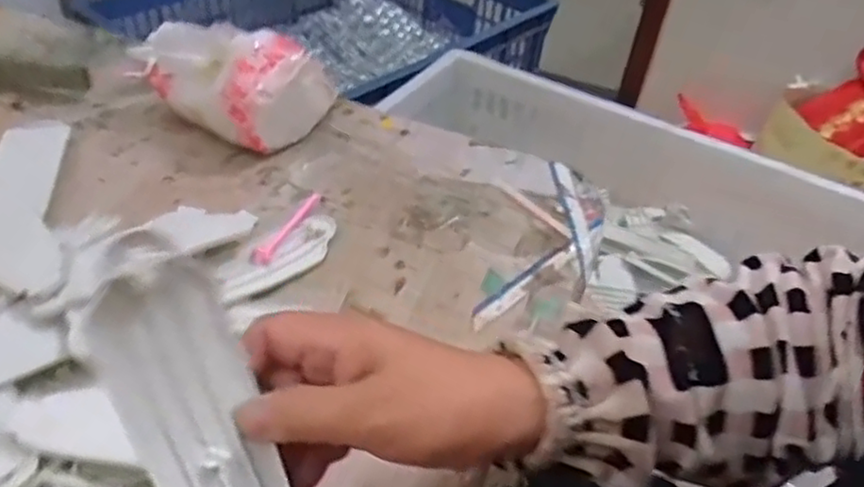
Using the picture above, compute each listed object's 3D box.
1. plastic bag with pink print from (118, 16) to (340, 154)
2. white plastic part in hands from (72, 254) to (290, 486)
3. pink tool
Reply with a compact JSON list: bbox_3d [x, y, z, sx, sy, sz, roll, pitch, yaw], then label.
[{"bbox_3d":[-0.176,-0.144,0.602,0.155,0.089,0.095,20,45,16],"label":"plastic bag with pink print"},{"bbox_3d":[-0.089,0.075,0.265,0.052,0.139,0.019,-25,11,-28],"label":"white plastic part in hands"},{"bbox_3d":[-0.111,-0.013,0.519,0.014,0.011,0.088,17,44,13],"label":"pink tool"}]

